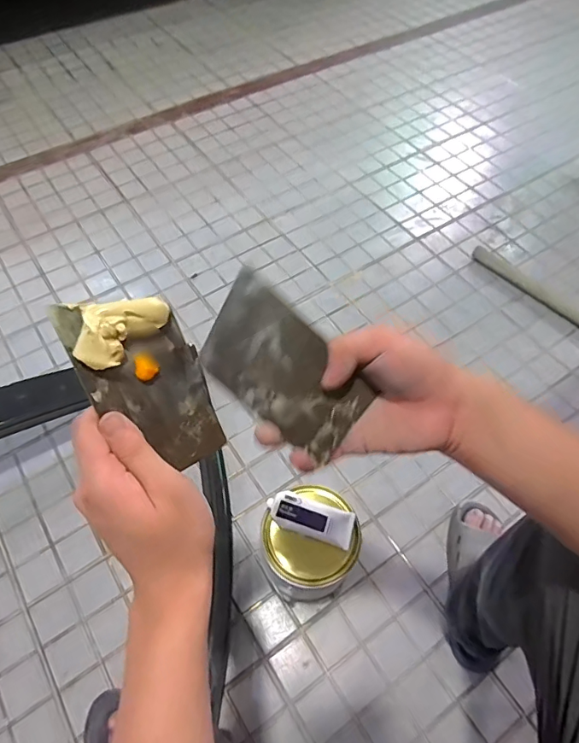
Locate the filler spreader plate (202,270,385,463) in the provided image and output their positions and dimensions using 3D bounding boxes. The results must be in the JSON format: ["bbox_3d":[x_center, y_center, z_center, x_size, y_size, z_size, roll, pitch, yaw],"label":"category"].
[{"bbox_3d":[0.000,-0.001,0.332,0.127,0.005,0.072,41,79,-16],"label":"filler spreader plate"}]

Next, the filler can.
[{"bbox_3d":[0.036,0.300,0.808,0.149,0.186,0.144,0,56,0],"label":"filler can"}]

